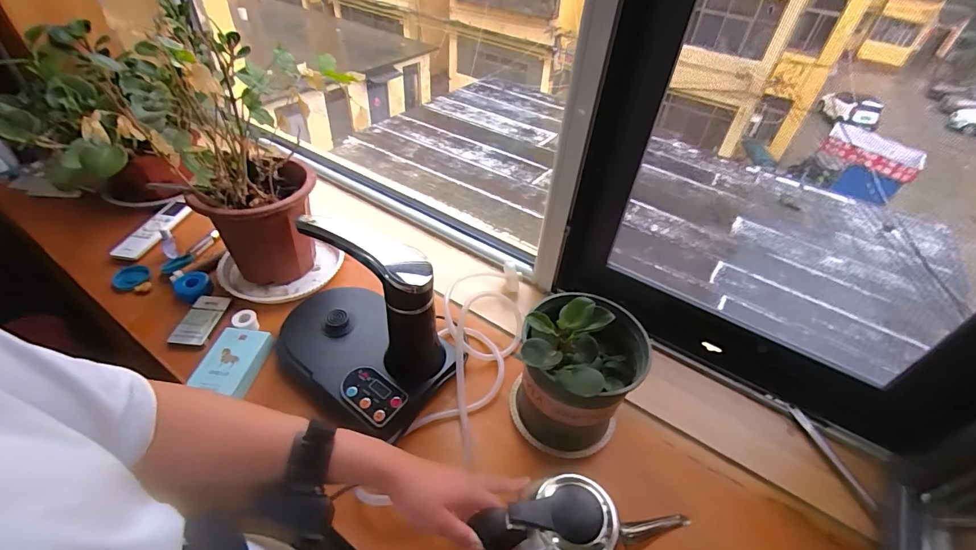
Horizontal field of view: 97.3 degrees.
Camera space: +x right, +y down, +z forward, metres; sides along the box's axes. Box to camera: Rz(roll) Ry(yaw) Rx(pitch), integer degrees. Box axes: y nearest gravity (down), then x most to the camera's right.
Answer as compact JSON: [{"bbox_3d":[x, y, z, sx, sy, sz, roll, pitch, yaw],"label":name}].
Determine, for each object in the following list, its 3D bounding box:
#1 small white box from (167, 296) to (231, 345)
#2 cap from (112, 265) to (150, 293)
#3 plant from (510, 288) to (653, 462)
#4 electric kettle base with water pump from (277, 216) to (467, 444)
[{"bbox_3d":[-0.467,0.073,0.700,0.056,0.014,0.093,3,43,-2],"label":"small white box"},{"bbox_3d":[-0.632,0.006,0.762,0.055,0.005,0.054,5,58,-8],"label":"cap"},{"bbox_3d":[0.112,0.112,0.546,0.149,0.237,0.157,25,47,21],"label":"plant"},{"bbox_3d":[-0.173,0.054,0.607,0.249,0.258,0.188,27,48,22],"label":"electric kettle base with water pump"}]

